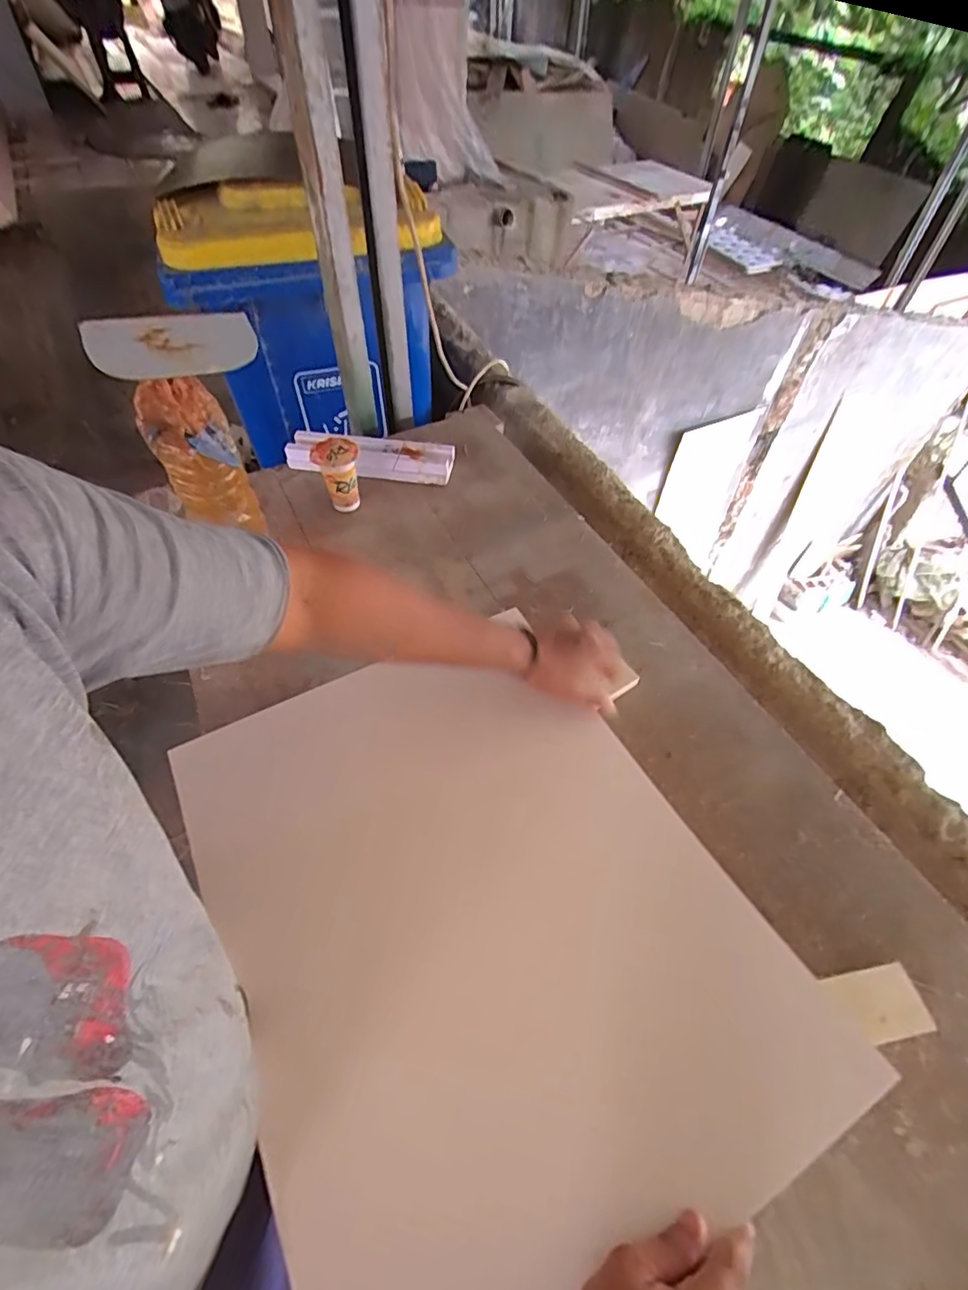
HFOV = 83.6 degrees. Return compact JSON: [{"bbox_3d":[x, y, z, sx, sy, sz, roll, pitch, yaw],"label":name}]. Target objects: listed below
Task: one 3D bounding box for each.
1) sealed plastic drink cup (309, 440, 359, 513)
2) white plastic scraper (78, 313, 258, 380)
[{"bbox_3d":[-0.219,-0.250,0.829,0.065,0.108,0.067,0,54,0],"label":"sealed plastic drink cup"},{"bbox_3d":[-0.293,-0.285,0.513,0.147,0.008,0.112,-18,58,-21],"label":"white plastic scraper"}]

